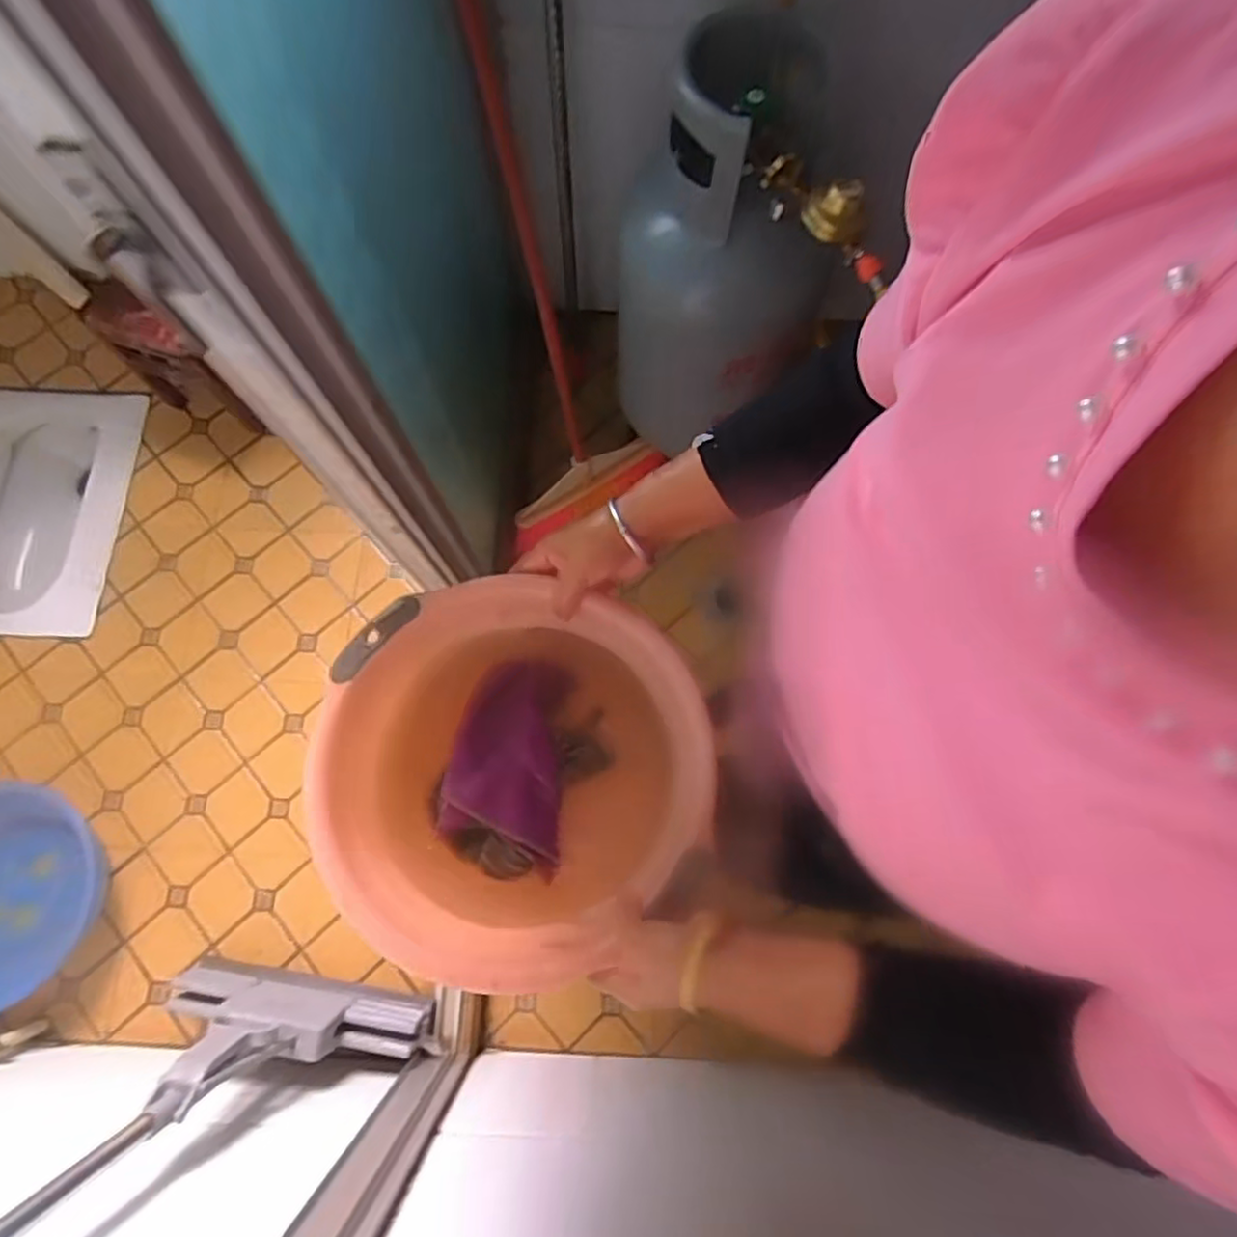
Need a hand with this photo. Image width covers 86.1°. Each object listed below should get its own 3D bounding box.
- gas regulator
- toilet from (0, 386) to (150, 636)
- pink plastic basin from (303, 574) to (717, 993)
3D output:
[{"bbox_3d":[0.250,-0.475,0.772,0.075,0.065,0.202,-40,79,-9],"label":"gas regulator"},{"bbox_3d":[-1.253,-0.229,1.420,0.444,0.094,0.546,1,75,1],"label":"toilet"},{"bbox_3d":[-0.089,0.116,0.518,0.265,0.105,0.277,-11,76,-3],"label":"pink plastic basin"}]

